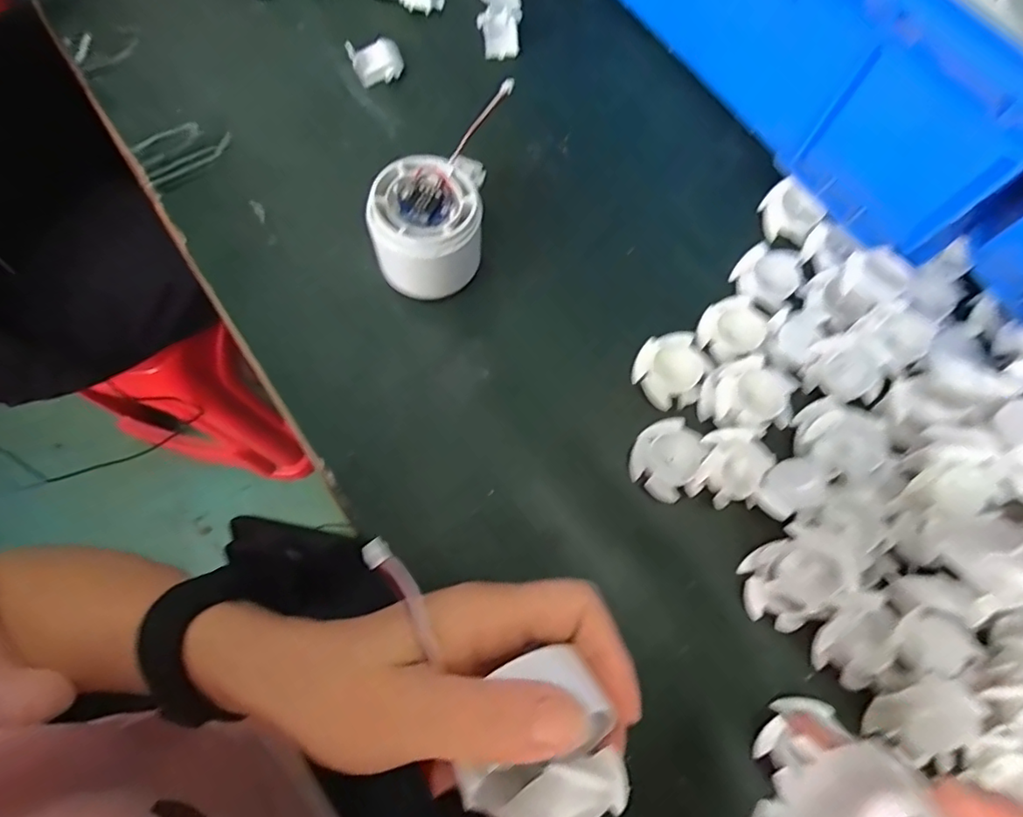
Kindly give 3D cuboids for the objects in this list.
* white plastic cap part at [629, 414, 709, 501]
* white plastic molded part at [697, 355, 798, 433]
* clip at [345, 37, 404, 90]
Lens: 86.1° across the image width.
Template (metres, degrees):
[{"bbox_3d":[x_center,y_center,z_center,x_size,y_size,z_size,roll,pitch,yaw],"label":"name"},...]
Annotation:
[{"bbox_3d":[0.083,0.027,0.295,0.035,0.013,0.041,36,77,9],"label":"white plastic cap part"},{"bbox_3d":[0.126,-0.008,0.293,0.042,0.014,0.038,3,74,1],"label":"white plastic molded part"},{"bbox_3d":[-0.090,-0.232,0.366,0.033,0.020,0.023,-21,76,-6],"label":"clip"}]

